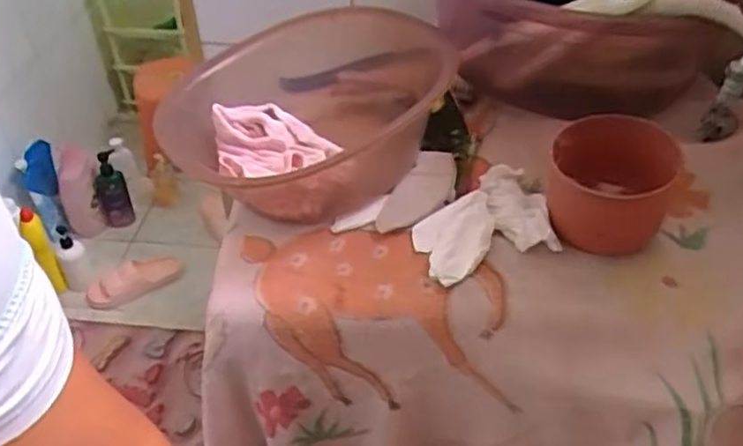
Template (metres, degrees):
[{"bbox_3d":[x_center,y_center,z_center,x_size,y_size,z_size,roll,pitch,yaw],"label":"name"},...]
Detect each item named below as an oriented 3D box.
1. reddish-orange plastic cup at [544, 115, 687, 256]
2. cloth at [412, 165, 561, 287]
[{"bbox_3d":[0.201,-0.026,0.573,0.096,0.101,0.089,-1,42,1],"label":"reddish-orange plastic cup"},{"bbox_3d":[0.100,-0.001,0.606,0.119,0.050,0.092,-12,43,-11],"label":"cloth"}]

